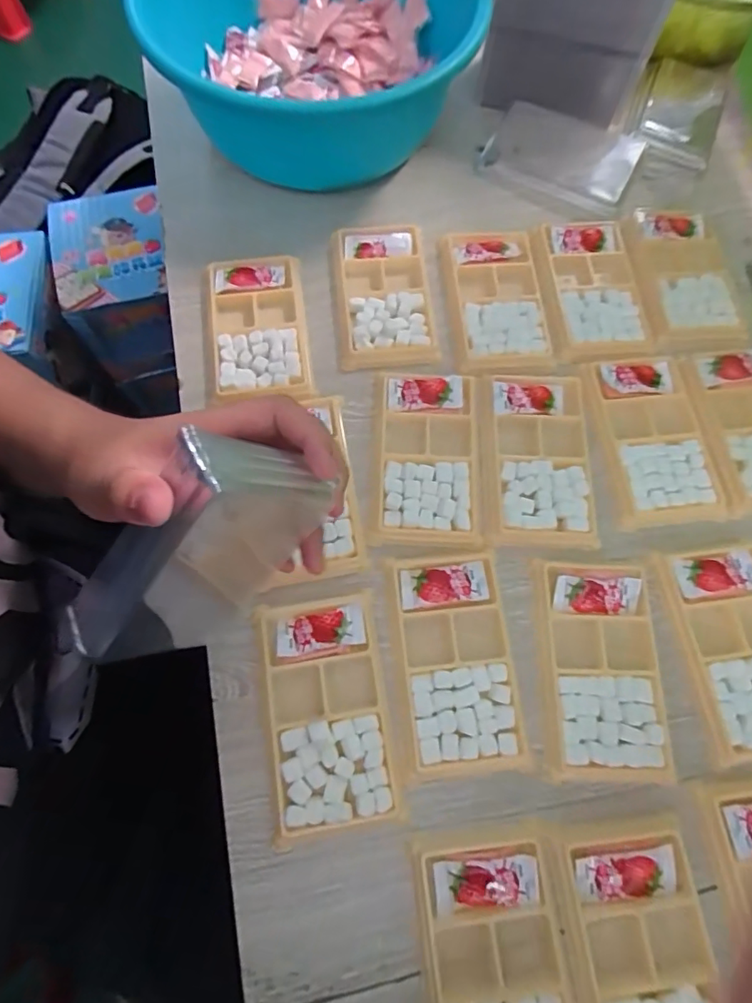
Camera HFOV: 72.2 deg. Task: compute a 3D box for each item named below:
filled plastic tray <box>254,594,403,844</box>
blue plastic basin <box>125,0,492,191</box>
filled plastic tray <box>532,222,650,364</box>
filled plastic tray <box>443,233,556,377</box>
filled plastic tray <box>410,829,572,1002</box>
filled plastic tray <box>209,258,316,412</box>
[{"bbox_3d":[-0.032,0.129,0.320,0.077,0.013,0.134,-8,71,-3],"label":"filled plastic tray"},{"bbox_3d":[-0.053,-0.388,0.449,0.266,0.104,0.270,0,71,0],"label":"blue plastic basin"},{"bbox_3d":[0.179,-0.180,0.435,0.078,0.010,0.134,-2,71,-1],"label":"filled plastic tray"},{"bbox_3d":[0.099,-0.167,0.427,0.073,0.011,0.135,-5,71,-2],"label":"filled plastic tray"},{"bbox_3d":[0.065,0.257,0.277,0.077,0.010,0.134,-5,71,-2],"label":"filled plastic tray"},{"bbox_3d":[-0.094,-0.139,0.415,0.077,0.012,0.135,-8,71,-3],"label":"filled plastic tray"}]

